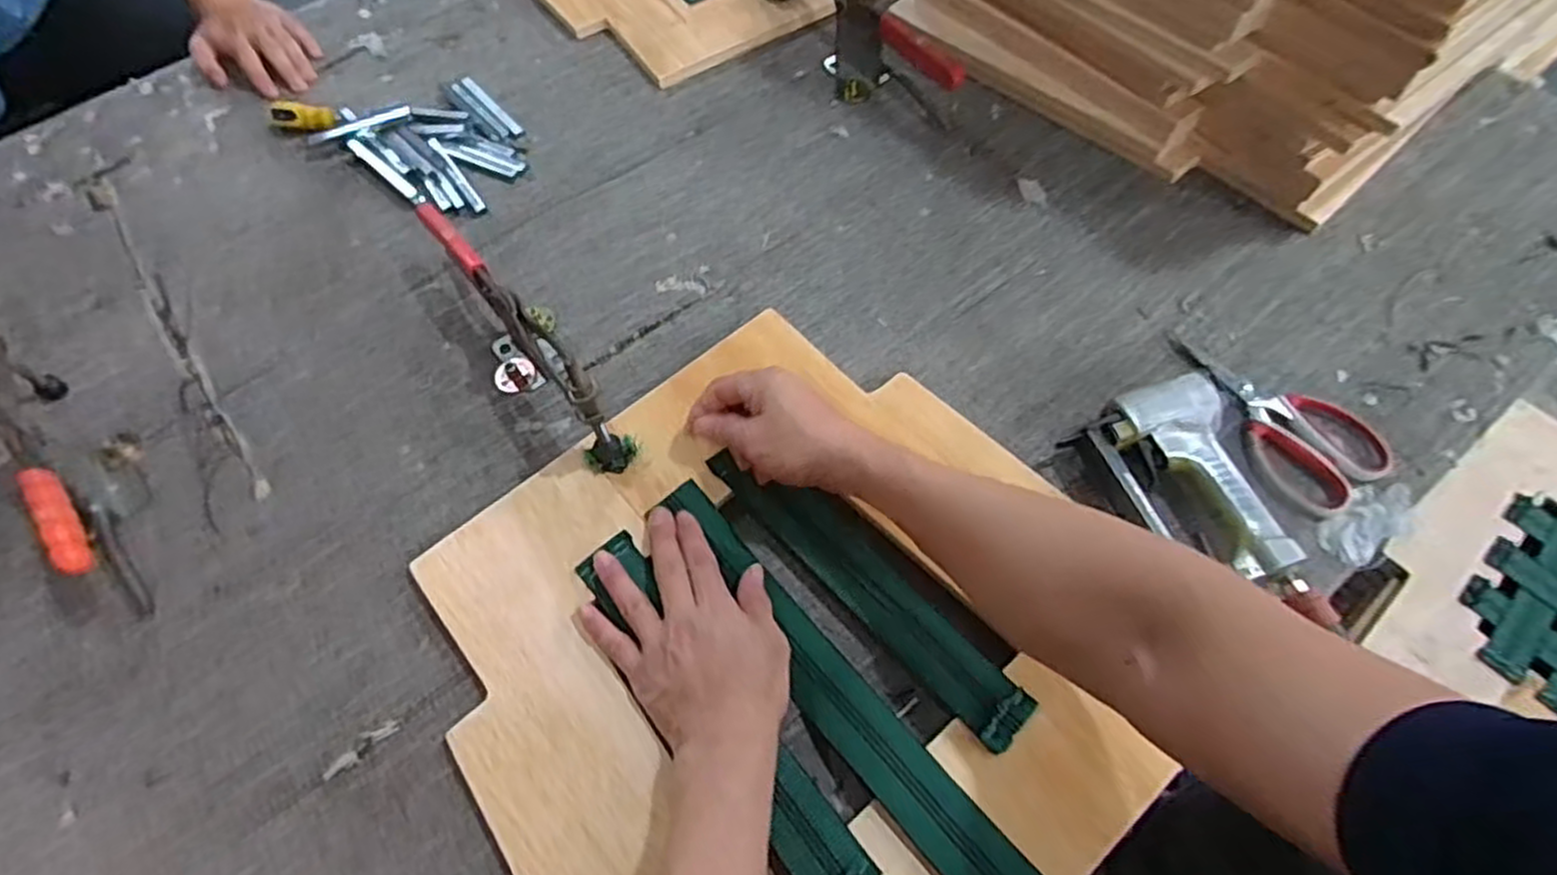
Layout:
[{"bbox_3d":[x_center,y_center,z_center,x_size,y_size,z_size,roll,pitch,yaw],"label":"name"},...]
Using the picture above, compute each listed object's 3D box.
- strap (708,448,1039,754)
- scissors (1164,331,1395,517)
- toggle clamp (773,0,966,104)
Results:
[{"bbox_3d":[0.067,0.103,0.568,0.054,0.018,0.287,-42,70,-17],"label":"strap"},{"bbox_3d":[0.407,-0.025,0.634,0.096,0.010,0.188,-34,67,-14],"label":"scissors"},{"bbox_3d":[0.081,-0.440,0.814,0.067,0.101,0.297,-27,66,-11],"label":"toggle clamp"}]

